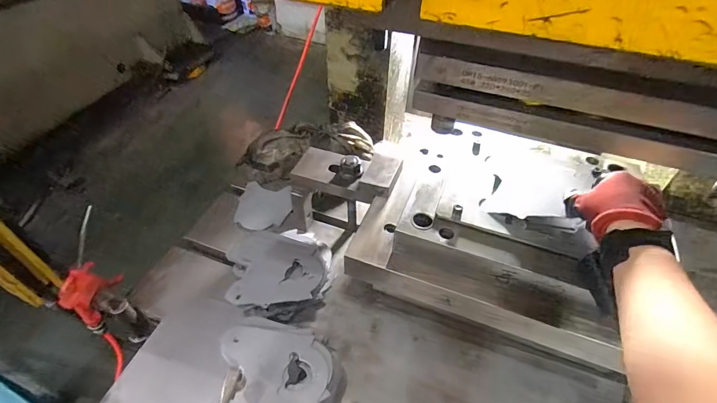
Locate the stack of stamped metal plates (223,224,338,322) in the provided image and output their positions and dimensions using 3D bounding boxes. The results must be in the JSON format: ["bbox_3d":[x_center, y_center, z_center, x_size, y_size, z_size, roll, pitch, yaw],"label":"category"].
[{"bbox_3d":[-0.127,0.113,0.625,0.171,0.087,0.153,-8,46,-10],"label":"stack of stamped metal plates"}]

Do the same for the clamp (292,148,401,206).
[{"bbox_3d":[-0.025,-0.047,0.645,0.182,0.060,0.095,16,47,14],"label":"clamp"}]

